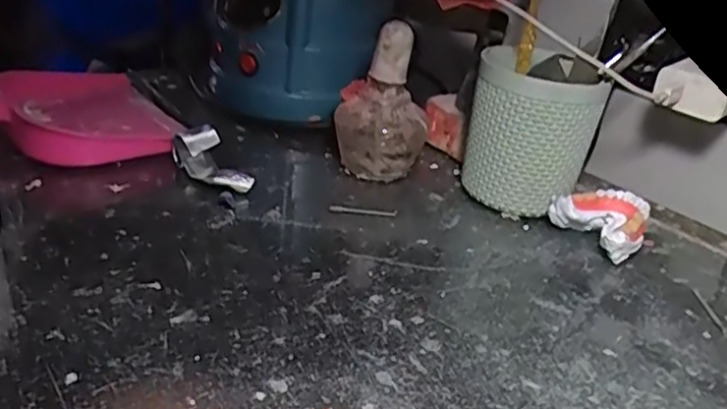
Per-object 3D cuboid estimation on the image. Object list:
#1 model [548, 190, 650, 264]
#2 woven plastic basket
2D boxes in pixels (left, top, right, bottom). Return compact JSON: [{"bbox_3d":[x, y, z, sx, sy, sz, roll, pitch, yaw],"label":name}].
[{"bbox_3d":[0.177,0.013,0.479,0.051,0.034,0.060,-12,34,-33],"label":"model"},{"bbox_3d":[0.124,-0.050,0.500,0.092,0.110,0.080,16,29,15],"label":"woven plastic basket"}]

